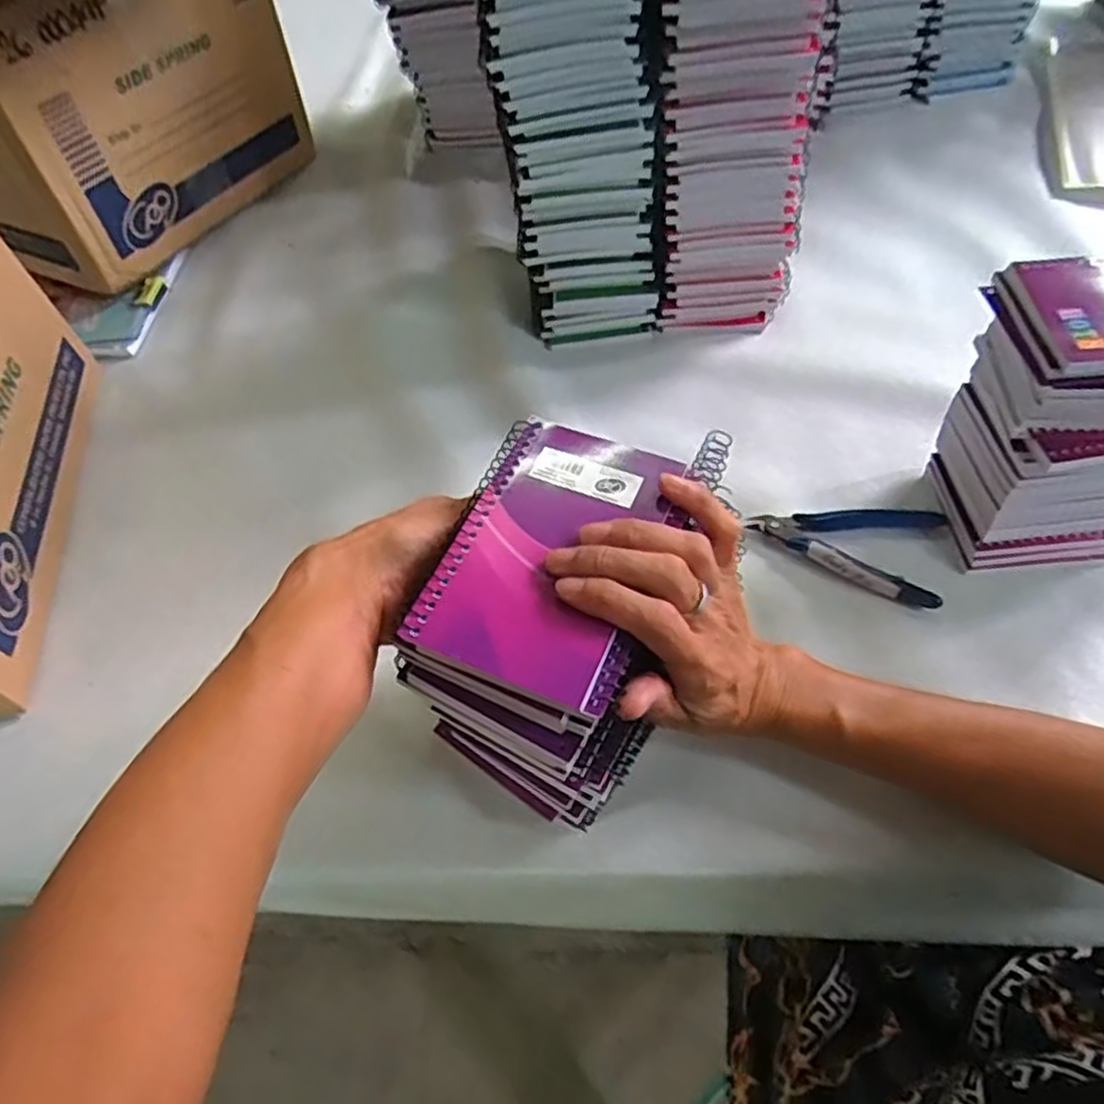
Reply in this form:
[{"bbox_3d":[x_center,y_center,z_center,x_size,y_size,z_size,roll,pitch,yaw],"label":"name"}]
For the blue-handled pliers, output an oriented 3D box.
[{"bbox_3d":[0.183,-0.006,0.470,0.112,0.013,0.070,11,58,11],"label":"blue-handled pliers"}]

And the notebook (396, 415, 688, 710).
[{"bbox_3d":[-0.001,-0.004,0.328,0.081,0.007,0.129,18,60,16],"label":"notebook"}]

